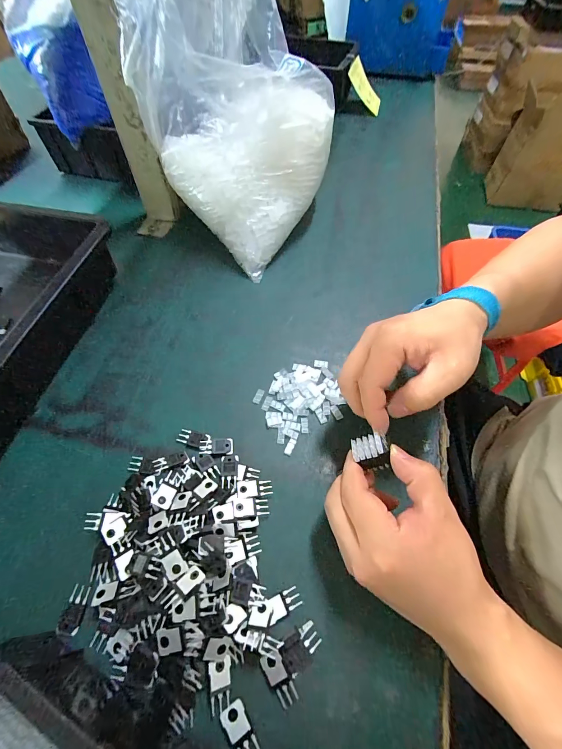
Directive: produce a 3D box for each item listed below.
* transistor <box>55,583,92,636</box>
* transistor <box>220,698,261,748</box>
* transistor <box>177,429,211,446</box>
[{"bbox_3d":[-0.156,0.178,0.243,0.016,0.004,0.030,8,58,5],"label":"transistor"},{"bbox_3d":[-0.026,0.232,0.208,0.015,0.004,0.031,-32,63,-19],"label":"transistor"},{"bbox_3d":[-0.085,0.062,0.313,0.031,0.004,0.014,14,59,8],"label":"transistor"}]

